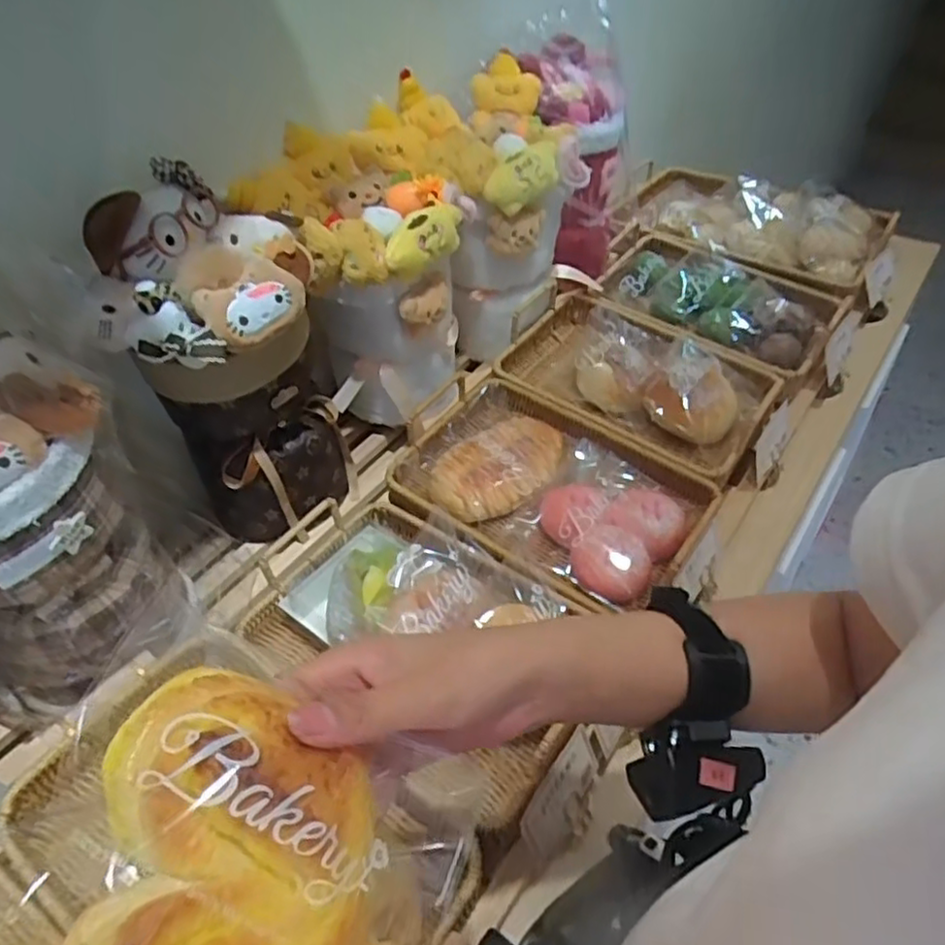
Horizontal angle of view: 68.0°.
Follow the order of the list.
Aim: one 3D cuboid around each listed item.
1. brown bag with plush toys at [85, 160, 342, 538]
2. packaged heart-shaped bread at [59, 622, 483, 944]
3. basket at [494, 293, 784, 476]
[{"bbox_3d":[-0.217,-0.093,0.657,0.172,0.305,0.170,-19,46,-13],"label":"brown bag with plush toys"},{"bbox_3d":[-0.079,0.134,0.243,0.145,0.033,0.133,16,46,-17],"label":"packaged heart-shaped bread"},{"bbox_3d":[0.192,-0.111,0.824,0.298,0.064,0.212,23,51,27],"label":"basket"}]

